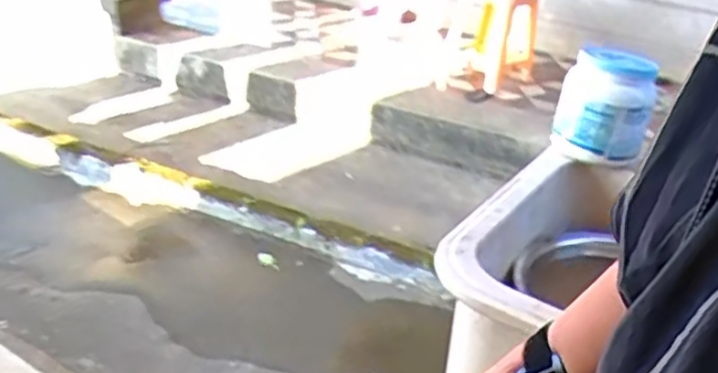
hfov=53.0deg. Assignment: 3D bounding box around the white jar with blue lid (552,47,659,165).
[{"bbox_3d":[0.402,-0.132,1.181,0.140,0.156,0.113,15,28,13],"label":"white jar with blue lid"}]

